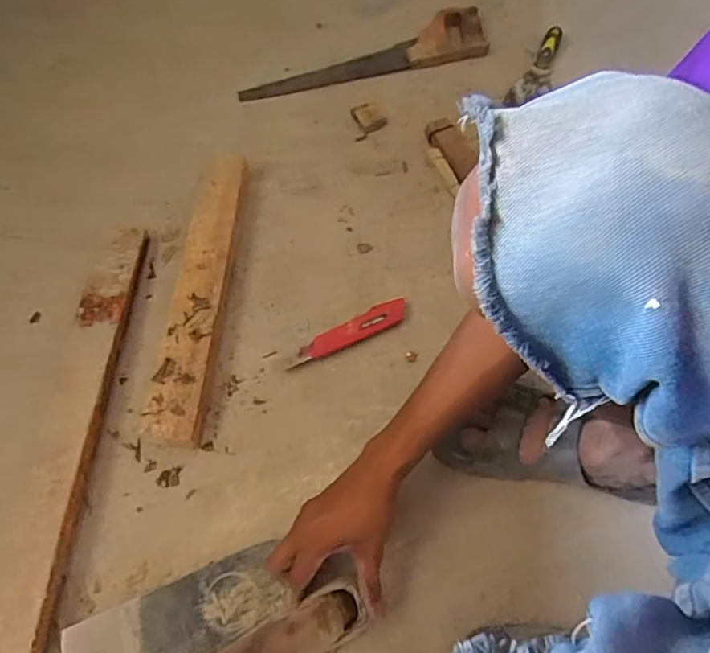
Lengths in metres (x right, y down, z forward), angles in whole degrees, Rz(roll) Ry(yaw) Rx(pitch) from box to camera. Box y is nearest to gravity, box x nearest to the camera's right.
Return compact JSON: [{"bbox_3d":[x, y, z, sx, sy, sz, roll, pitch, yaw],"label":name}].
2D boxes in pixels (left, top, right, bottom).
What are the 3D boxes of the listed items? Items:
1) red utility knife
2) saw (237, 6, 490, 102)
[{"bbox_3d":[-0.004,0.010,0.671,0.156,0.021,0.033,-28,66,-15],"label":"red utility knife"},{"bbox_3d":[0.020,-0.464,0.922,0.440,0.026,0.103,-16,63,-10],"label":"saw"}]

